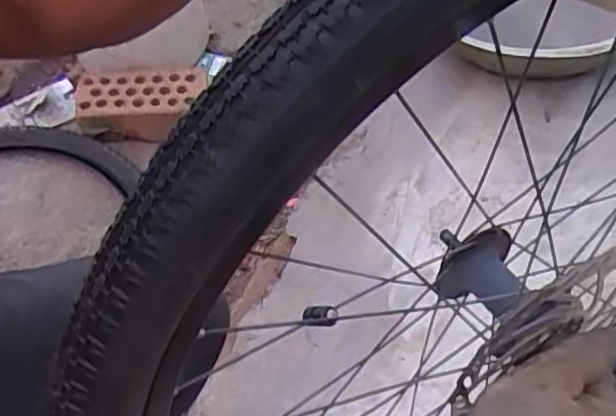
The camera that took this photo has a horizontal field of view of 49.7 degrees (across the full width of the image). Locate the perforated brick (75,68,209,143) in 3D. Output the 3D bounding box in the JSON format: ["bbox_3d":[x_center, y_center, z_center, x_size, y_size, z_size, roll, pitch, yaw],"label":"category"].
[{"bbox_3d":[-0.300,-0.186,1.205,0.231,0.071,0.124,-2,53,-1],"label":"perforated brick"}]

